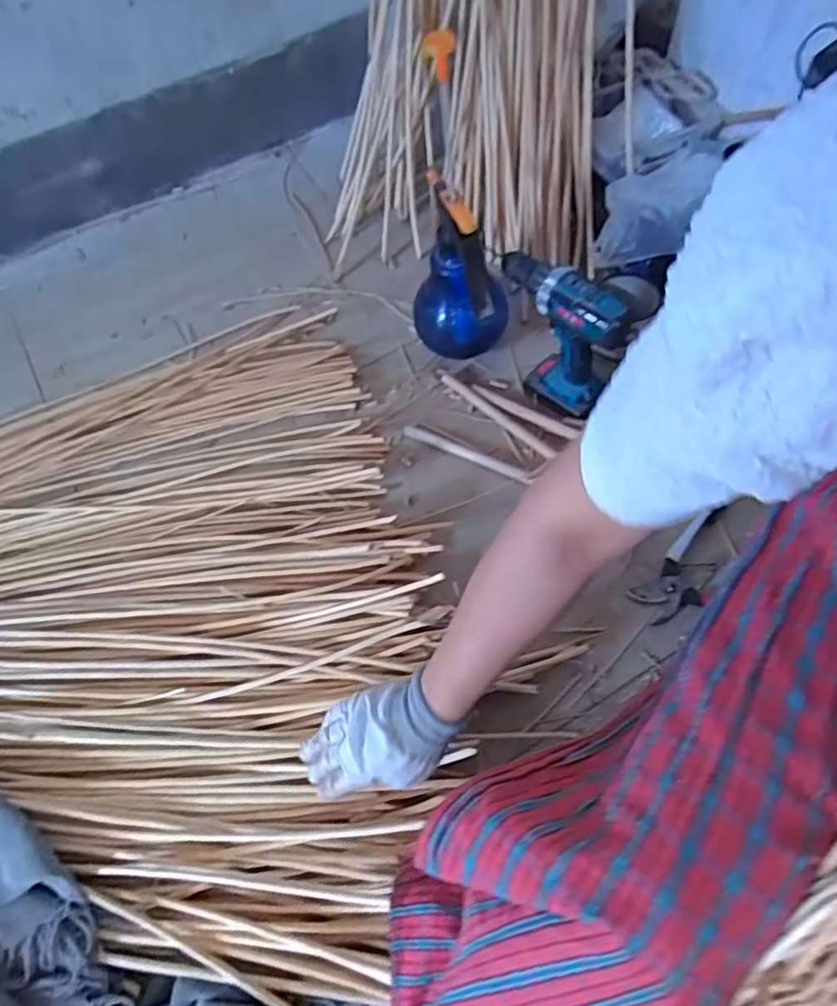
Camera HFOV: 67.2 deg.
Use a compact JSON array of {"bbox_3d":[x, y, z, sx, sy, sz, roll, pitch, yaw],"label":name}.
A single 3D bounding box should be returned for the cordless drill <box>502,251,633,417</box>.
[{"bbox_3d":[0.194,-0.234,0.877,0.068,0.201,0.183,-40,68,-18],"label":"cordless drill"}]

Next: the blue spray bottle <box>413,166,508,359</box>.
[{"bbox_3d":[0.063,-0.304,0.896,0.129,0.253,0.111,21,64,13],"label":"blue spray bottle"}]

